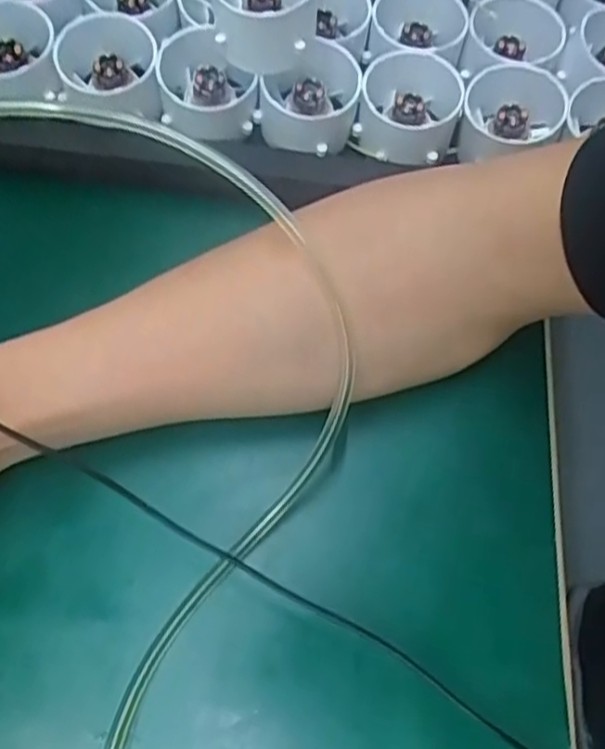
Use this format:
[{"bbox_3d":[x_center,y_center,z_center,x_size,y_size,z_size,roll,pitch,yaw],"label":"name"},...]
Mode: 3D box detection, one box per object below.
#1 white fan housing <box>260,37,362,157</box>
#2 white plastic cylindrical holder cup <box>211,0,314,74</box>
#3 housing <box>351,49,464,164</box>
[{"bbox_3d":[0.004,-0.139,0.370,0.046,0.034,0.047,16,67,6],"label":"white fan housing"},{"bbox_3d":[-0.018,-0.173,0.348,0.047,0.036,0.044,0,67,-1],"label":"white plastic cylindrical holder cup"},{"bbox_3d":[0.053,-0.131,0.373,0.047,0.034,0.049,11,67,4],"label":"housing"}]

